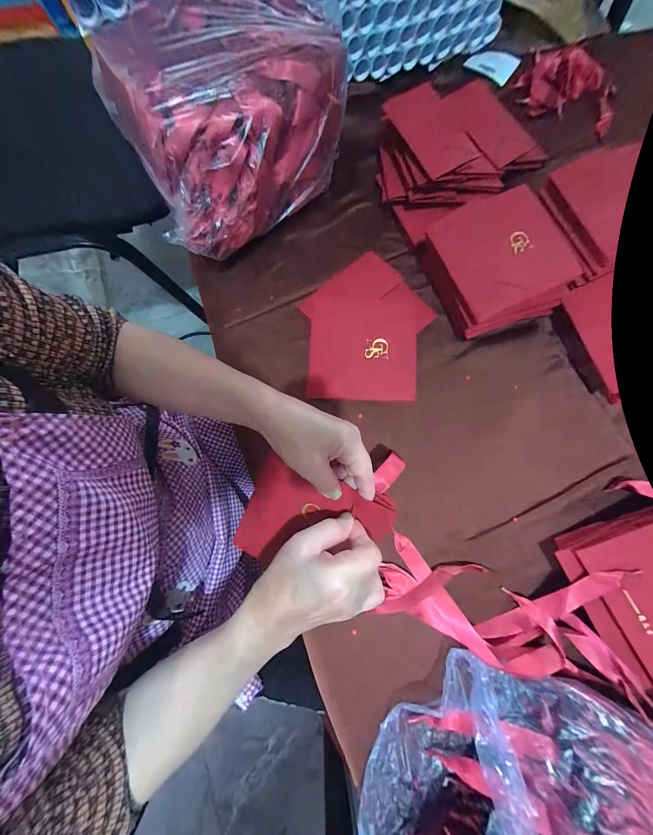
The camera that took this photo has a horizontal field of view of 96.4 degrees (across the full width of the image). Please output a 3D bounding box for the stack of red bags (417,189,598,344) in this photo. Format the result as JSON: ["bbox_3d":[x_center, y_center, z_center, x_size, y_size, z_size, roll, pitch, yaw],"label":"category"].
[{"bbox_3d":[0.218,-0.195,0.379,0.155,0.083,0.156,-26,81,-5],"label":"stack of red bags"}]

